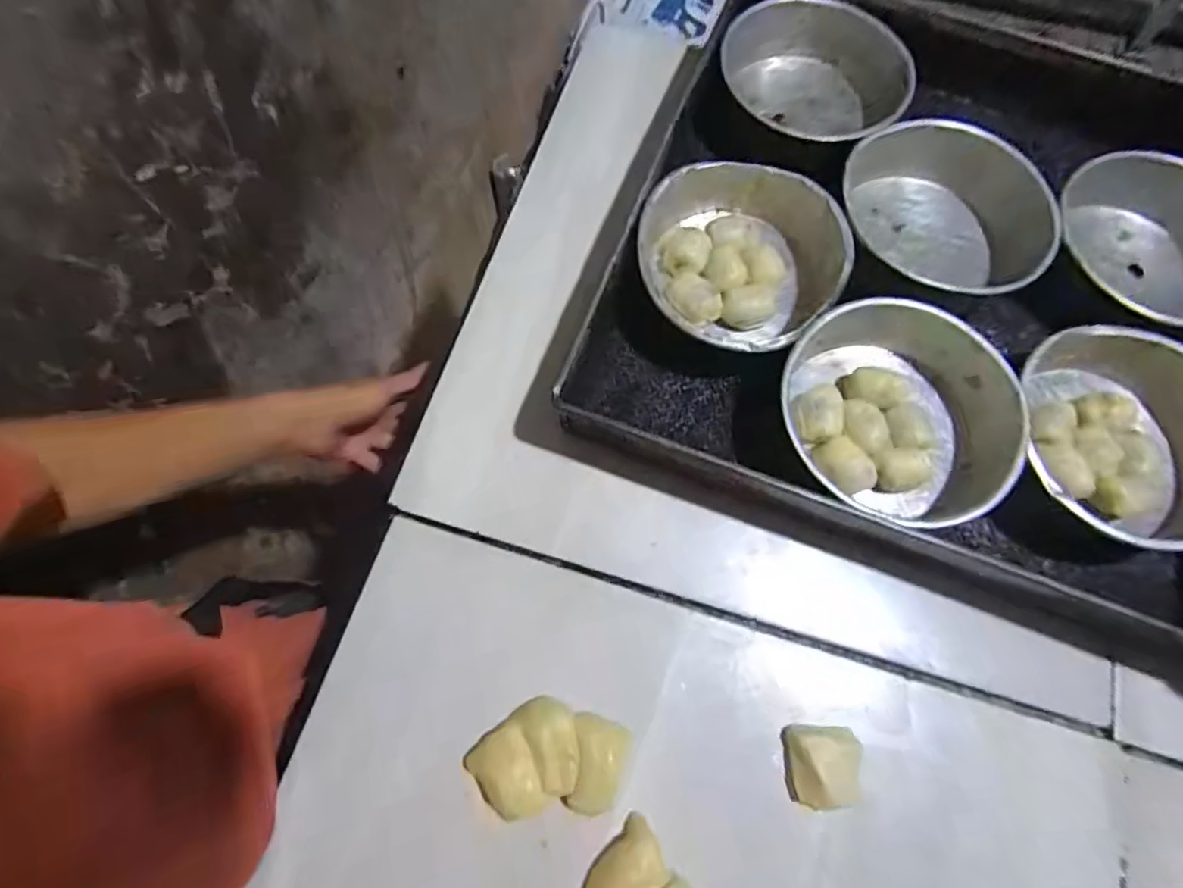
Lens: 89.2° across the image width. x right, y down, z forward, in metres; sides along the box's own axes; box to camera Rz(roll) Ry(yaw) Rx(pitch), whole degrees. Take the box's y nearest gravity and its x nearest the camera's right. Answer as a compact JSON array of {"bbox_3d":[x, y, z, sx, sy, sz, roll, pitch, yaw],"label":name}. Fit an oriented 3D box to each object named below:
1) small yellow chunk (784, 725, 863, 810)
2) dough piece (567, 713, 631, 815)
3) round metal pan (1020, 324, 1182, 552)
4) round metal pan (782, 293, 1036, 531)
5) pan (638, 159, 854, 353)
[{"bbox_3d":[0.142,0.197,0.365,0.046,0.019,0.044,2,70,1],"label":"small yellow chunk"},{"bbox_3d":[0.005,0.191,0.358,0.034,0.024,0.052,6,70,3],"label":"dough piece"},{"bbox_3d":[0.362,-0.003,0.417,0.144,0.051,0.155,0,70,1],"label":"round metal pan"},{"bbox_3d":[0.211,-0.025,0.419,0.155,0.049,0.144,39,75,13],"label":"round metal pan"},{"bbox_3d":[0.109,-0.134,0.447,0.144,0.057,0.153,0,70,0],"label":"pan"}]

